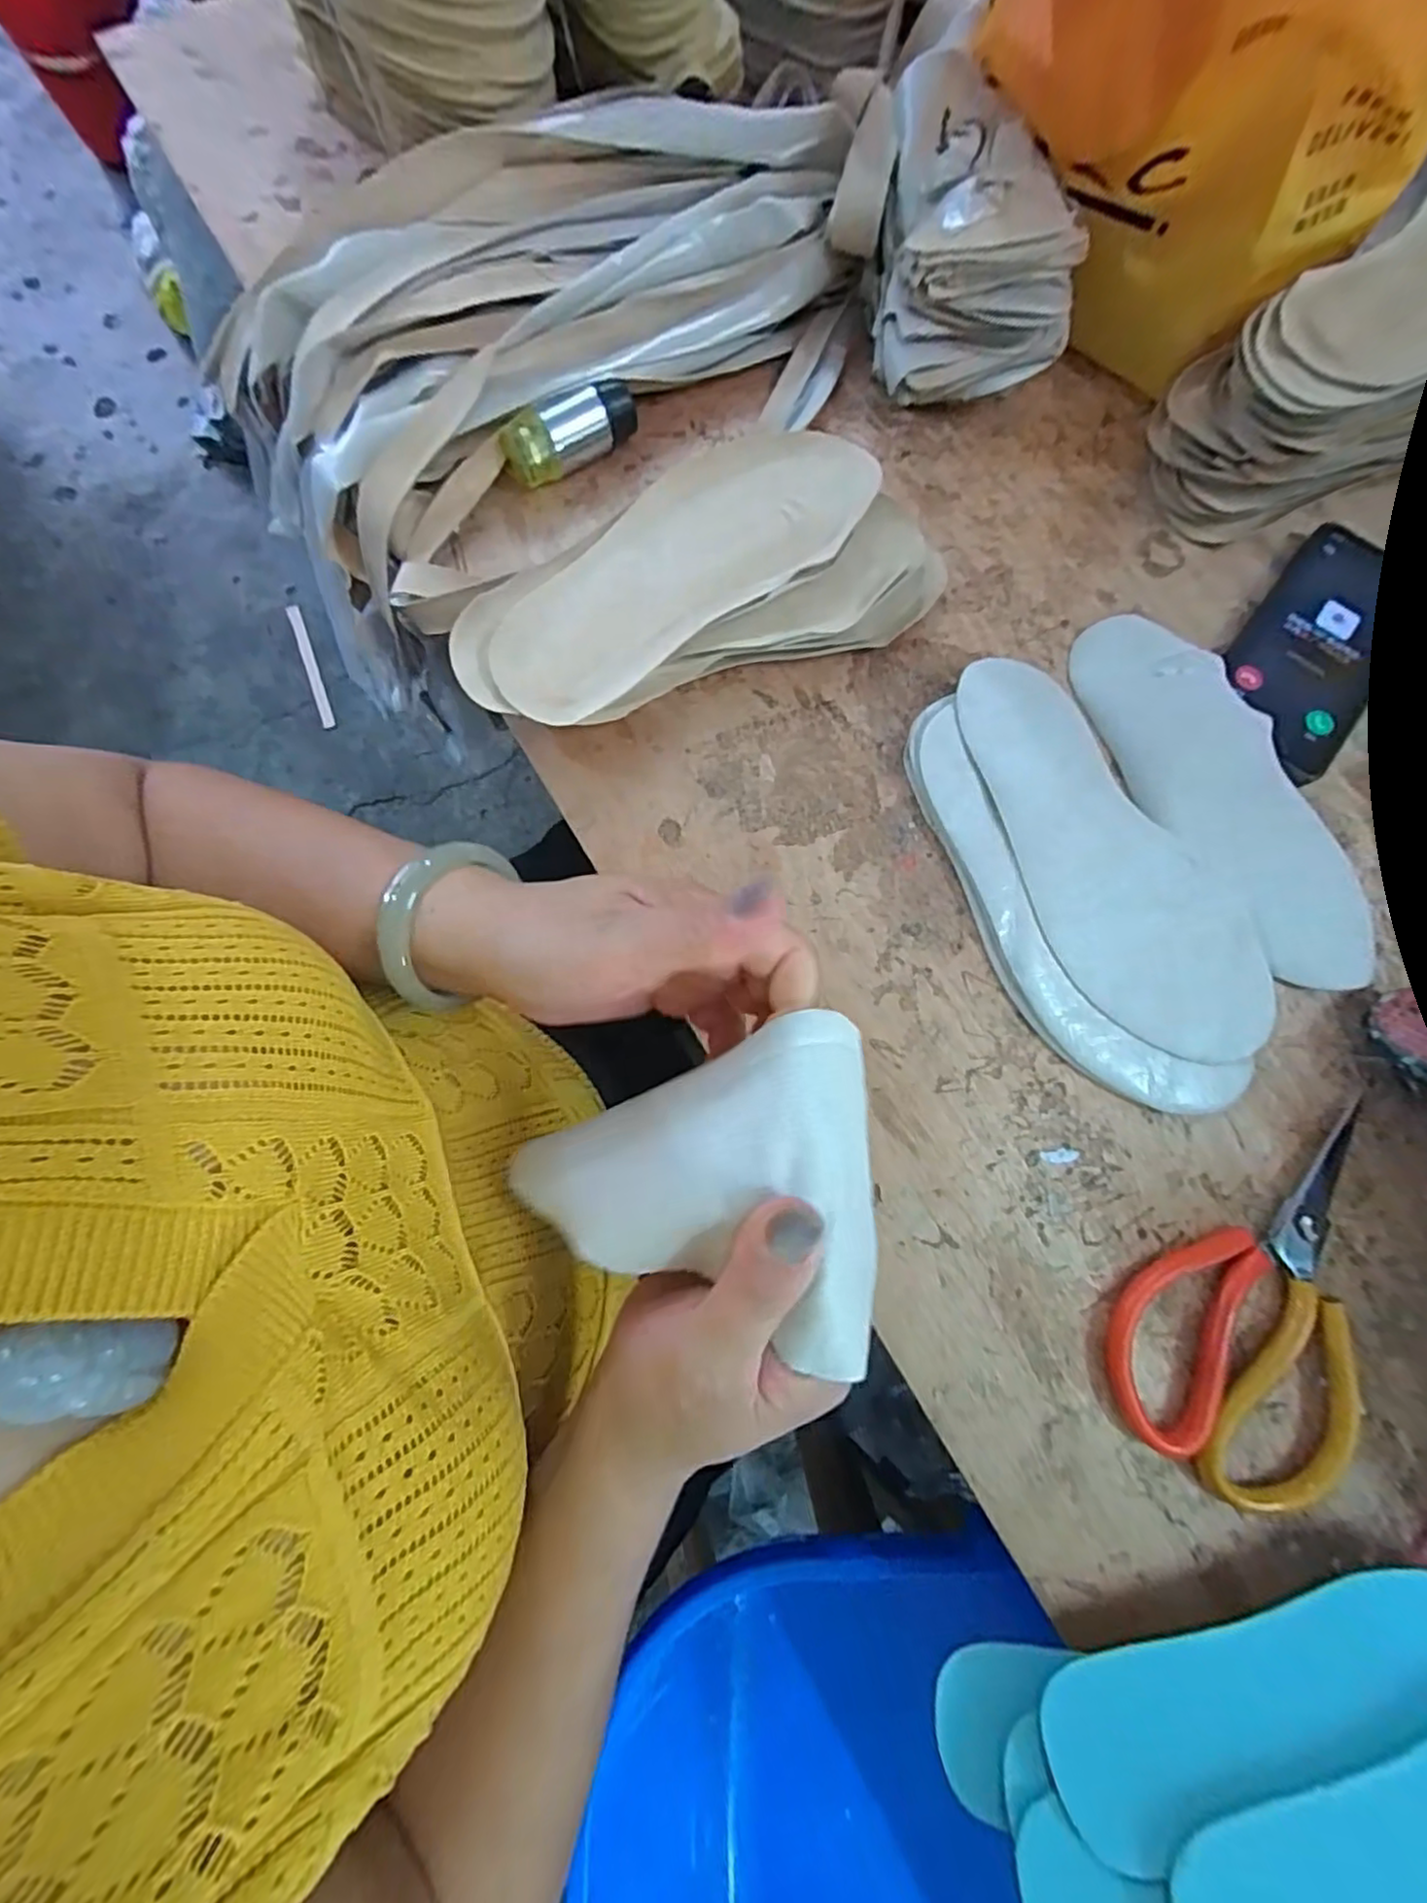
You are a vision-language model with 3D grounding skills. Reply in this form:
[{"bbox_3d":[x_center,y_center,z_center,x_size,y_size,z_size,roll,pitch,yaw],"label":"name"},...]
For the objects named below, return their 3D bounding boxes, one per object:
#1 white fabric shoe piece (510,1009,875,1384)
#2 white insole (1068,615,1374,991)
[{"bbox_3d":[-0.010,0.076,0.219,0.118,0.055,0.099,-1,76,-1],"label":"white fabric shoe piece"},{"bbox_3d":[0.277,-0.088,0.358,0.091,0.014,0.230,-26,78,-7],"label":"white insole"}]

